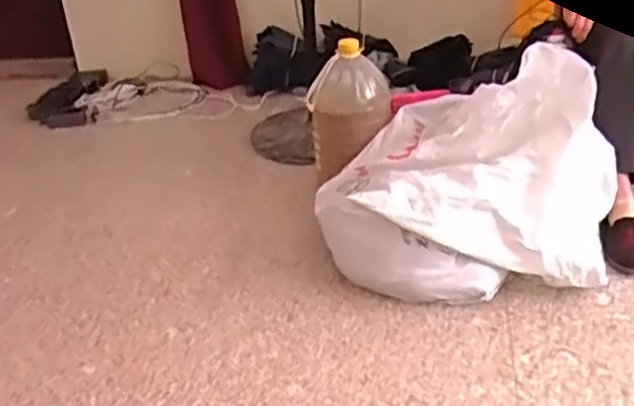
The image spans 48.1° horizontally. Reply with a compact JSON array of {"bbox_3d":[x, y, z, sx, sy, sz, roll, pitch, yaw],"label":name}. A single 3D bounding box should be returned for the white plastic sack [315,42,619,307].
[{"bbox_3d":[0.321,-0.064,1.511,0.588,0.383,0.465,6,31,17],"label":"white plastic sack"}]

